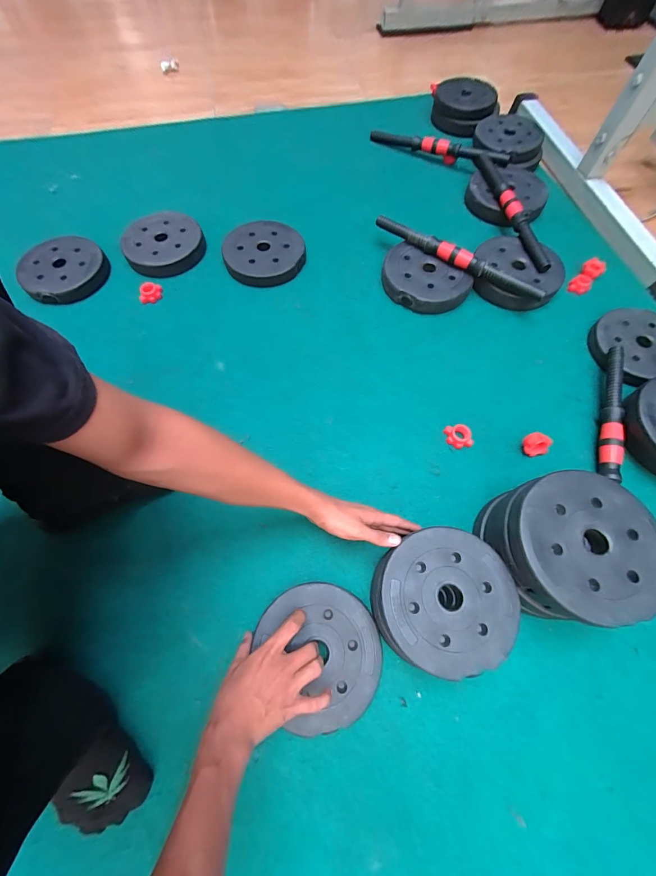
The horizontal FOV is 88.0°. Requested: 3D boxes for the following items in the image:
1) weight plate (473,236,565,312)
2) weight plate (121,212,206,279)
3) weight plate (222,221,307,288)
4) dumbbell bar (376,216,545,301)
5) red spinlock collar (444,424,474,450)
[{"bbox_3d":[0.413,-0.366,0.744,0.183,0.052,0.179,29,69,11],"label":"weight plate"},{"bbox_3d":[-0.375,-0.442,0.780,0.170,0.046,0.174,0,66,-1],"label":"weight plate"},{"bbox_3d":[-0.142,-0.417,0.775,0.174,0.043,0.171,0,66,-1],"label":"weight plate"},{"bbox_3d":[0.269,-0.387,0.725,0.384,0.034,0.027,34,70,13],"label":"dumbbell bar"},{"bbox_3d":[0.233,-0.003,0.605,0.044,0.021,0.041,0,66,-1],"label":"red spinlock collar"}]

